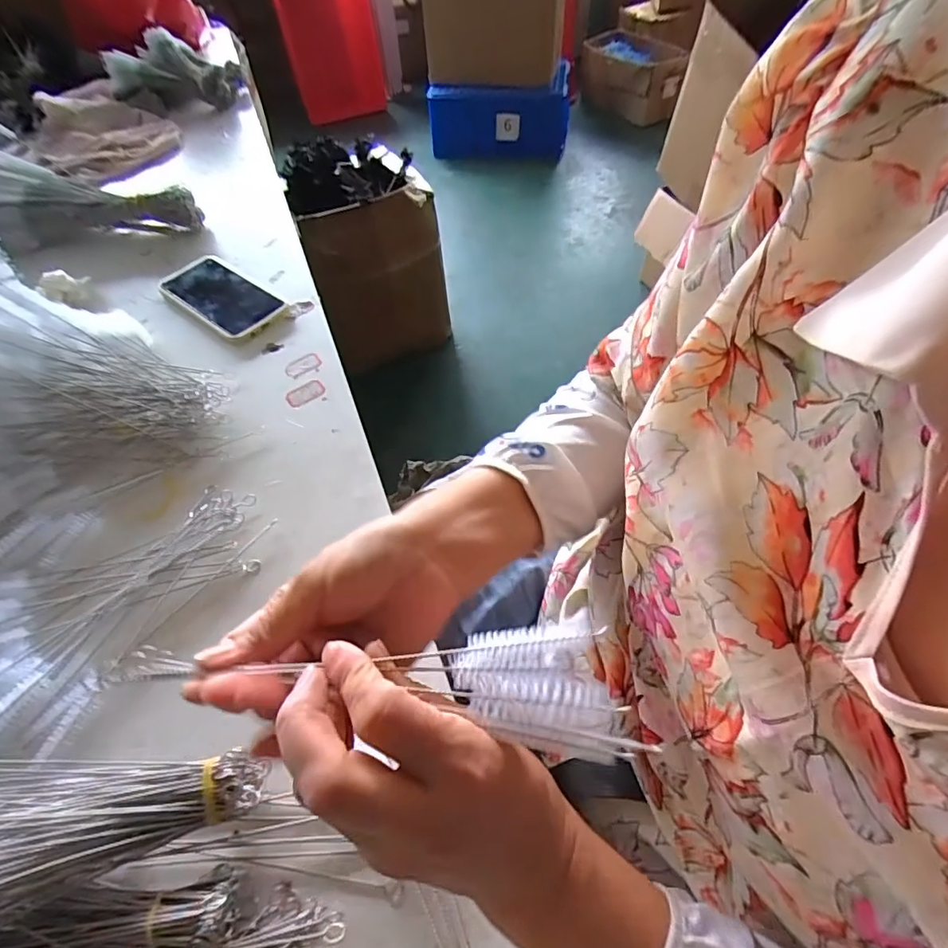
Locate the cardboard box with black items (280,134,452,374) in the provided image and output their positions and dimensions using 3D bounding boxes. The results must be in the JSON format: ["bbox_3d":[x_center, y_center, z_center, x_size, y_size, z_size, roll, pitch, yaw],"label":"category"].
[{"bbox_3d":[-0.282,-0.597,1.438,0.337,0.477,0.345,-24,57,-14],"label":"cardboard box with black items"}]

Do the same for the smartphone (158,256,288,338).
[{"bbox_3d":[-0.290,-0.206,0.593,0.169,0.017,0.083,31,62,22],"label":"smartphone"}]

